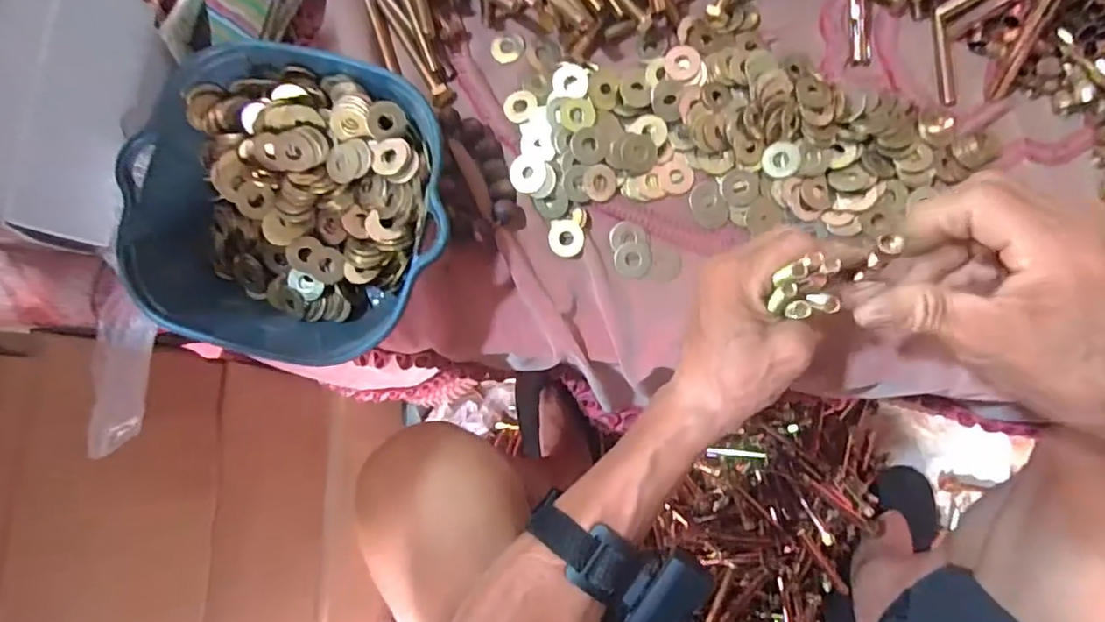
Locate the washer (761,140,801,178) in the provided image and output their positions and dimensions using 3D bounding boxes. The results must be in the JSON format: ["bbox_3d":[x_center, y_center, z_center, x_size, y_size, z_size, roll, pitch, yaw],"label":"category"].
[{"bbox_3d":[0.158,-0.104,0.402,0.025,0.004,0.025,2,96,14],"label":"washer"}]

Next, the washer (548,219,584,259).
[{"bbox_3d":[0.010,-0.051,0.409,0.024,0.006,0.026,2,84,4],"label":"washer"}]

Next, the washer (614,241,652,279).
[{"bbox_3d":[0.056,-0.036,0.408,0.025,0.004,0.025,-8,83,3],"label":"washer"}]

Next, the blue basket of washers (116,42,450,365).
[{"bbox_3d":[-0.163,-0.063,0.389,0.193,0.076,0.187,11,84,5],"label":"blue basket of washers"}]

